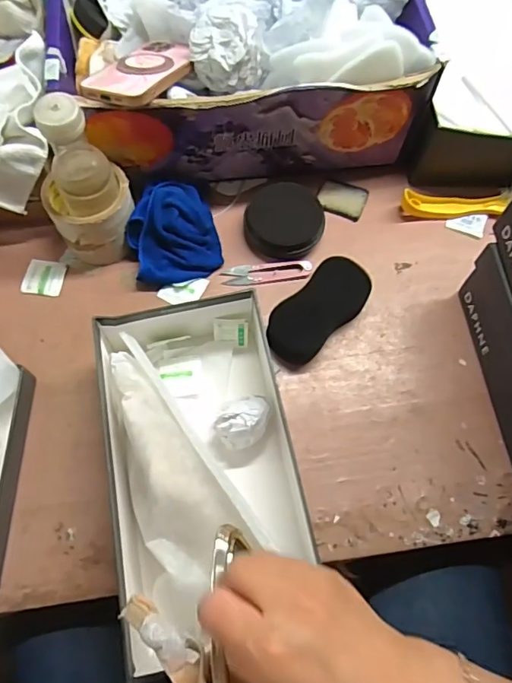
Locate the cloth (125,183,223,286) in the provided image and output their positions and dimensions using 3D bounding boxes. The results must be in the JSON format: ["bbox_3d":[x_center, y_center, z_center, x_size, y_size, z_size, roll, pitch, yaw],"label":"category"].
[{"bbox_3d":[-0.093,-0.123,0.566,0.098,0.052,0.096,-14,69,-7],"label":"cloth"}]

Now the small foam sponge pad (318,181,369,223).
[{"bbox_3d":[0.108,-0.177,0.617,0.057,0.012,0.043,18,69,6],"label":"small foam sponge pad"}]

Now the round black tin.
[{"bbox_3d":[0.033,-0.141,0.581,0.091,0.039,0.079,5,68,1],"label":"round black tin"}]

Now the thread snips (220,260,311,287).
[{"bbox_3d":[0.013,-0.080,0.579,0.102,0.008,0.026,-7,69,-4],"label":"thread snips"}]

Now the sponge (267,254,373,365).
[{"bbox_3d":[0.069,-0.035,0.548,0.061,0.042,0.125,42,73,14],"label":"sponge"}]

